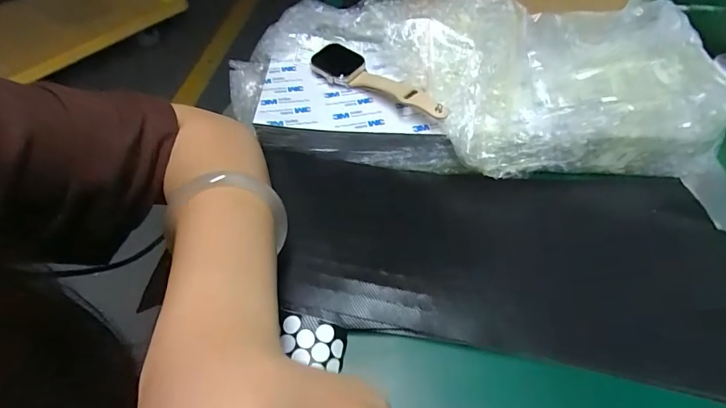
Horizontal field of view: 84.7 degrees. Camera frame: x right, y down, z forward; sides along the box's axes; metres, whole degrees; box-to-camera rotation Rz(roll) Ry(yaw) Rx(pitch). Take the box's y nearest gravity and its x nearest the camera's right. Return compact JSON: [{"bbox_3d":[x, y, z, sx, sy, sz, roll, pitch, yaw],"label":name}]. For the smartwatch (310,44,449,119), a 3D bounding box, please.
[{"bbox_3d":[0.012,-0.095,0.320,0.127,0.018,0.033,34,57,24],"label":"smartwatch"}]

